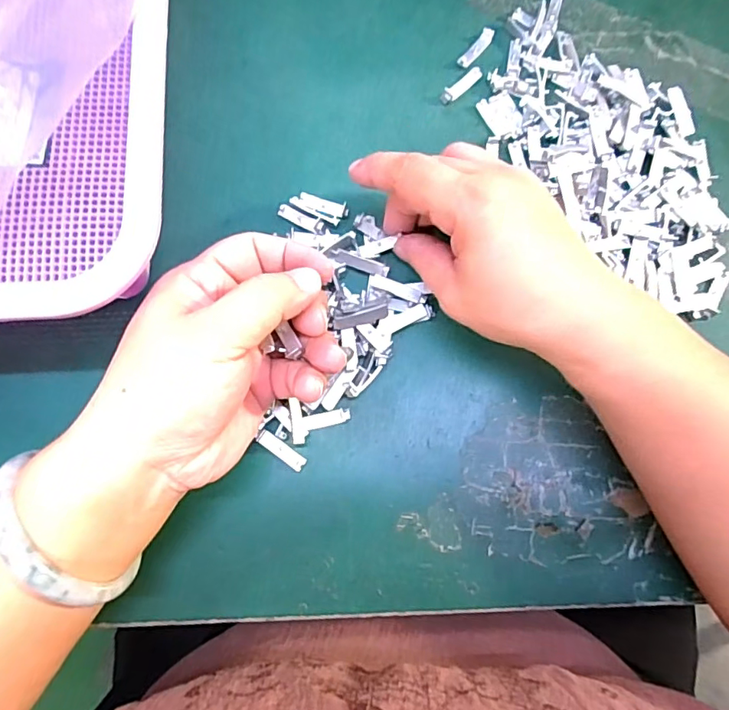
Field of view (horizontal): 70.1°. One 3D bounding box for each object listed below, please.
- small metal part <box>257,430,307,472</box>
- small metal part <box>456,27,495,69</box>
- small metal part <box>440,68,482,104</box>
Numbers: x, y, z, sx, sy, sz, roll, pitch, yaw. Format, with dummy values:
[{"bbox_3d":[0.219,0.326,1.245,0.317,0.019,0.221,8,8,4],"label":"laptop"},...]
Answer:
[{"bbox_3d":[-0.041,0.048,0.259,0.026,0.005,0.007,35,80,5],"label":"small metal part"},{"bbox_3d":[0.067,-0.185,0.310,0.008,0.004,0.032,36,80,6],"label":"small metal part"},{"bbox_3d":[0.057,-0.159,0.305,0.030,0.004,0.008,-41,82,-9],"label":"small metal part"}]

